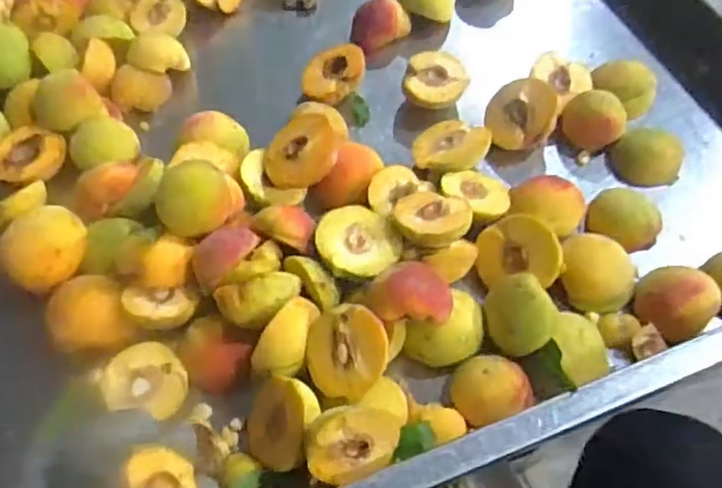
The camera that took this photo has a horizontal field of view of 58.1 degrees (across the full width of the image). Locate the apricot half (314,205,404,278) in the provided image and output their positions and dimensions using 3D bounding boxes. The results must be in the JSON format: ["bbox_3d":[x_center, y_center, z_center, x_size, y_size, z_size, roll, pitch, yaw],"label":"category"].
[{"bbox_3d":[-0.001,0.002,0.504,0.064,0.027,0.058,13,59,10],"label":"apricot half"}]

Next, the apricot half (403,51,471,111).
[{"bbox_3d":[0.072,-0.155,0.629,0.059,0.036,0.066,11,59,9],"label":"apricot half"}]

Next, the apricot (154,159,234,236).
[{"bbox_3d":[-0.126,-0.036,0.502,0.062,0.039,0.049,-34,63,-18],"label":"apricot"}]

